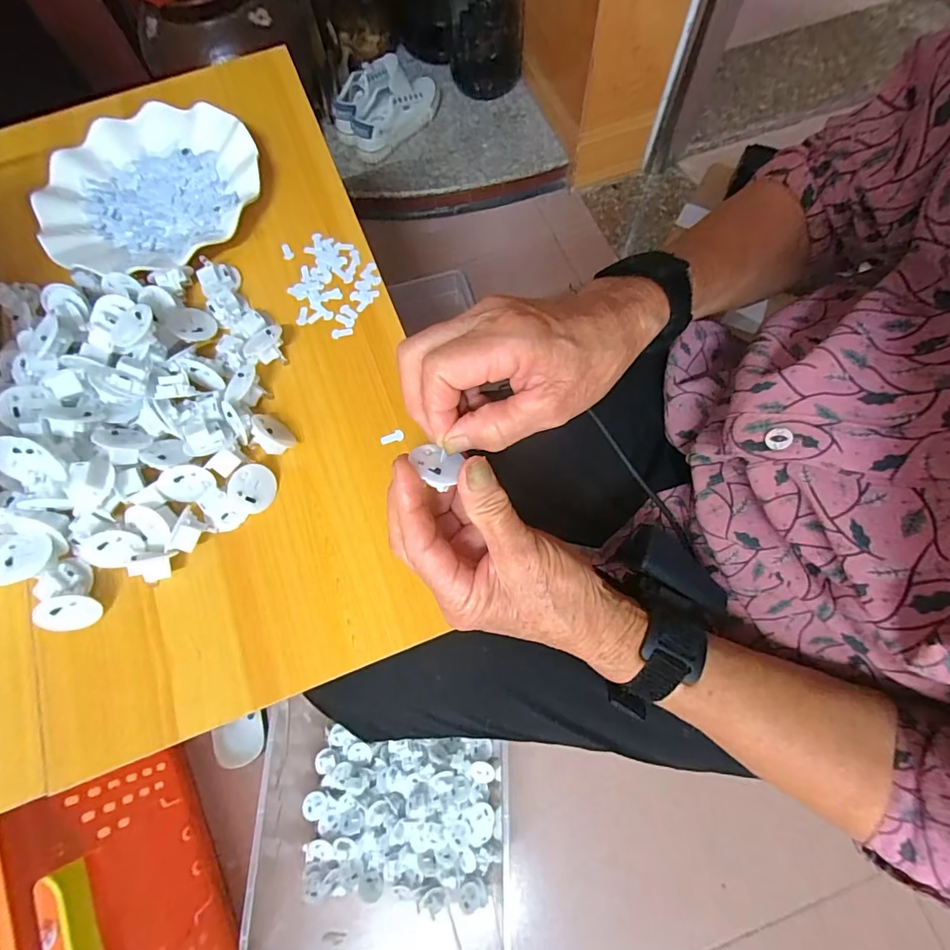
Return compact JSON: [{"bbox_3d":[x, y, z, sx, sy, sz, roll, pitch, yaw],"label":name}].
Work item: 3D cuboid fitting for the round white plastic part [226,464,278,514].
[{"bbox_3d":[-0.152,0.009,0.324,0.029,0.015,0.031,-38,114,-39],"label":"round white plastic part"}]

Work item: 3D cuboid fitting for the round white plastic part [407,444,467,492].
[{"bbox_3d":[-0.023,-0.003,0.260,0.028,0.012,0.024,17,46,14],"label":"round white plastic part"}]

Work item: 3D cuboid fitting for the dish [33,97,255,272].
[{"bbox_3d":[-0.275,-0.247,0.409,0.177,0.021,0.178,-1,71,2],"label":"dish"}]

